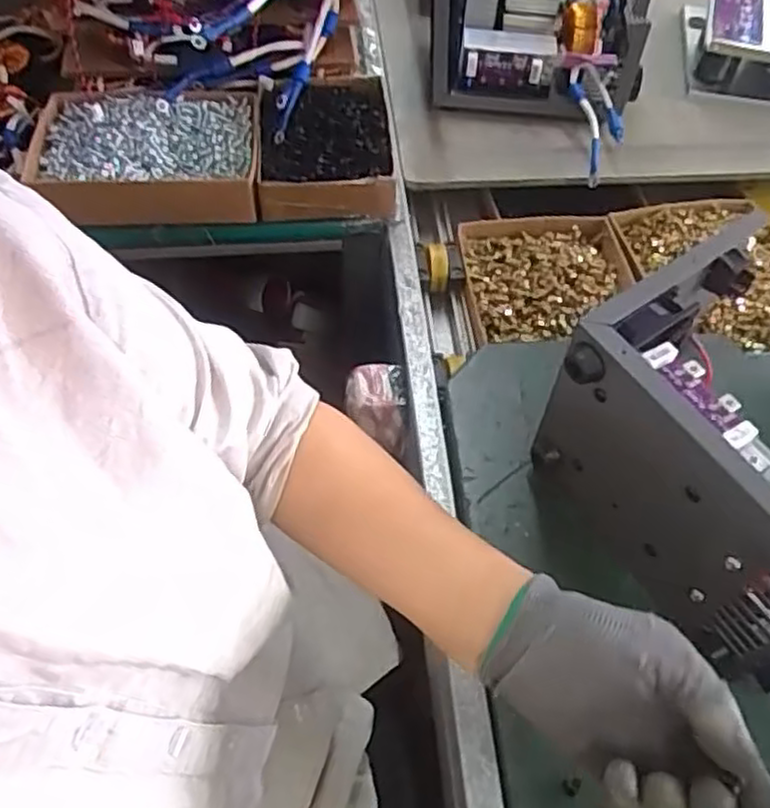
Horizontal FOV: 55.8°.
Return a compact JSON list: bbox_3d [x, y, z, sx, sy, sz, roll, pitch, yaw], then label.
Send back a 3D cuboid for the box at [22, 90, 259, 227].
[{"bbox_3d":[-0.227,-0.241,0.709,0.201,0.043,0.149,-2,55,-3],"label":"box"}]

